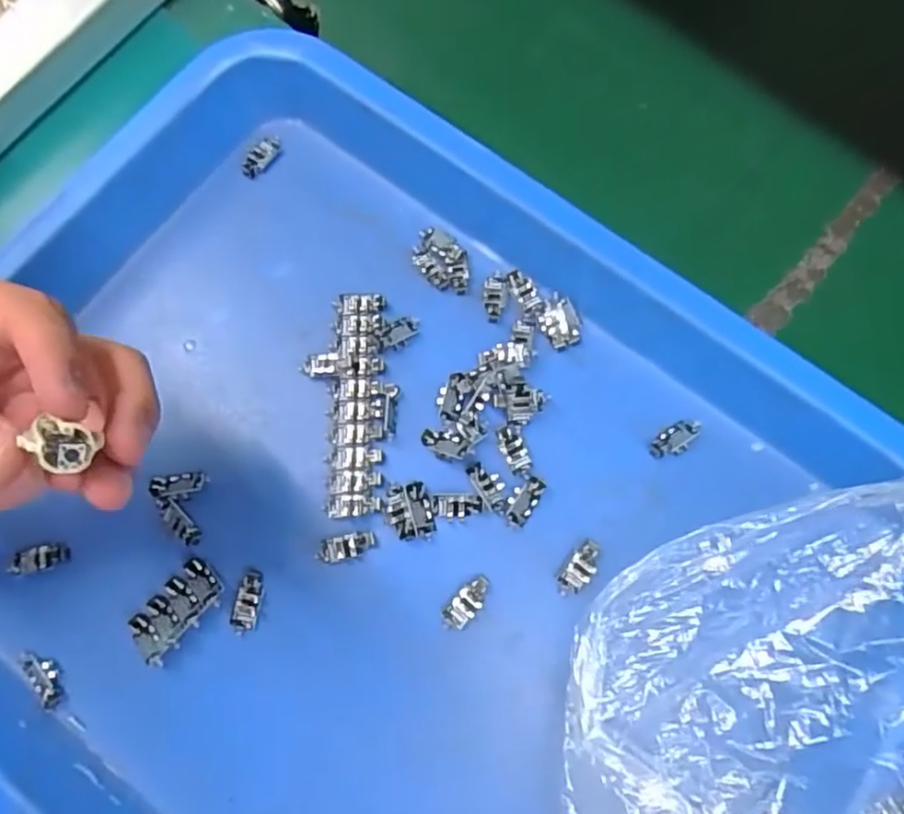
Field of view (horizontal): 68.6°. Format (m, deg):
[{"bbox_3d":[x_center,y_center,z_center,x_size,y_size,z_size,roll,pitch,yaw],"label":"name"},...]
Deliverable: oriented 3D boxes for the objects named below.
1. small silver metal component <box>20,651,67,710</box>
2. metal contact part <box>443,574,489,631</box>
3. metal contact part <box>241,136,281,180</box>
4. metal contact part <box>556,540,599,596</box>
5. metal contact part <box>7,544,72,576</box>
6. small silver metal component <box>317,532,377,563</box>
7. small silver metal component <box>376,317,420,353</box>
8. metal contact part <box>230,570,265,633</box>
[{"bbox_3d":[-0.177,0.117,0.288,0.011,0.006,0.027,-37,79,-9],"label":"small silver metal component"},{"bbox_3d":[0.007,0.085,0.287,0.011,0.008,0.026,40,79,9],"label":"metal contact part"},{"bbox_3d":[-0.102,-0.133,0.355,0.011,0.008,0.026,33,78,8],"label":"metal contact part"},{"bbox_3d":[0.056,0.071,0.291,0.011,0.004,0.026,35,78,8],"label":"metal contact part"},{"bbox_3d":[-0.186,0.068,0.299,0.025,0.004,0.012,-9,76,-2],"label":"metal contact part"},{"bbox_3d":[-0.046,0.062,0.293,0.026,0.004,0.010,-13,76,-3],"label":"small silver metal component"},{"bbox_3d":[-0.025,-0.036,0.321,0.022,0.004,0.014,-30,78,-7],"label":"small silver metal component"},{"bbox_3d":[-0.089,0.084,0.289,0.011,0.004,0.026,12,76,3],"label":"metal contact part"}]

